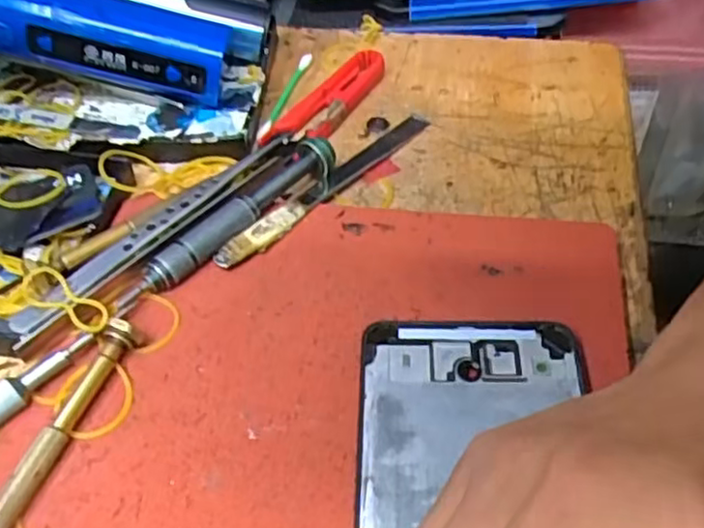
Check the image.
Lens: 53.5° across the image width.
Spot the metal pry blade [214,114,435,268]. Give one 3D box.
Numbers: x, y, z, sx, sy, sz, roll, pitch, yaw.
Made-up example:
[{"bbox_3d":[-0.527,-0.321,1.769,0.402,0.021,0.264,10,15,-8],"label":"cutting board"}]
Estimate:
[{"bbox_3d":[-0.009,-0.036,0.300,0.014,0.006,0.126,33,58,28],"label":"metal pry blade"}]

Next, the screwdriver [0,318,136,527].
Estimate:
[{"bbox_3d":[-0.097,0.062,0.213,0.008,0.013,0.106,14,51,15],"label":"screwdriver"}]

